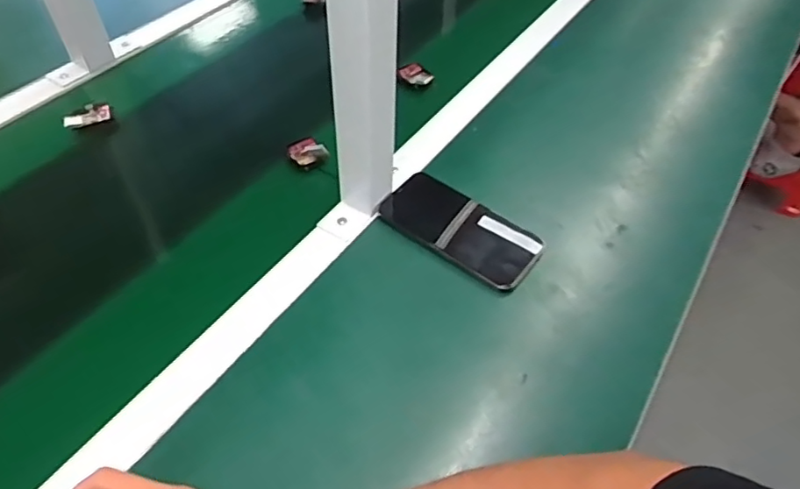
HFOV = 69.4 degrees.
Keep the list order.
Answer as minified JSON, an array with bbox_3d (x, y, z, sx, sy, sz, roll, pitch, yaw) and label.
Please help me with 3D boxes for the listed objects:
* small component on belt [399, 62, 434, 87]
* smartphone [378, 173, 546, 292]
[{"bbox_3d":[0.020,-0.223,0.754,0.031,0.015,0.060,-24,55,-21],"label":"small component on belt"},{"bbox_3d":[0.060,-0.019,0.580,0.161,0.015,0.082,32,55,22],"label":"smartphone"}]

